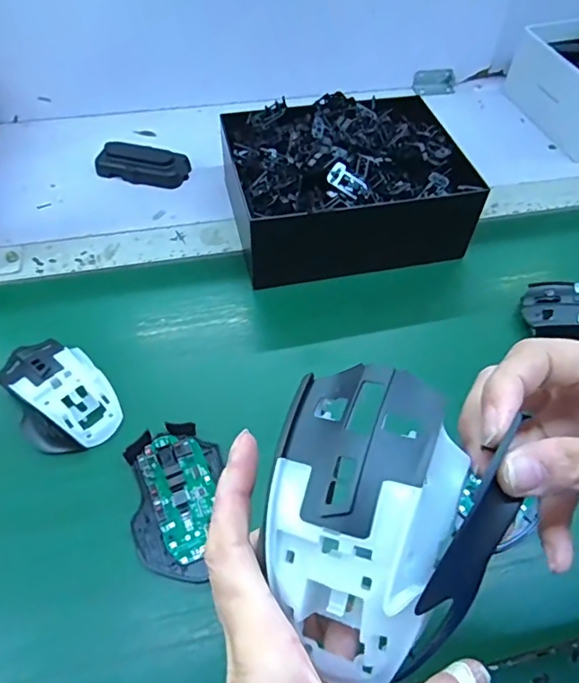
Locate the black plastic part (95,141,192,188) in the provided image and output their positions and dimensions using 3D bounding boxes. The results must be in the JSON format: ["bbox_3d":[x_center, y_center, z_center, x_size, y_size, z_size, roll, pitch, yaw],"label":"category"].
[{"bbox_3d":[-0.175,-0.211,0.619,0.107,0.022,0.049,15,57,4],"label":"black plastic part"}]

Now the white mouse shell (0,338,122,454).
[{"bbox_3d":[-0.188,0.040,0.424,0.073,0.038,0.110,-30,64,-23],"label":"white mouse shell"}]

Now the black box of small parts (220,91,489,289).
[{"bbox_3d":[0.057,-0.167,0.548,0.222,0.112,0.178,-8,58,-10],"label":"black box of small parts"}]

